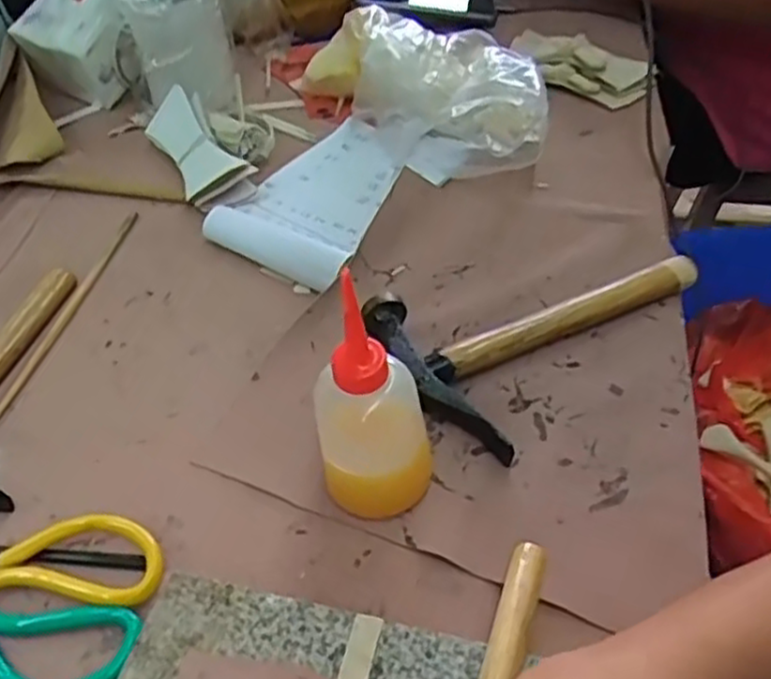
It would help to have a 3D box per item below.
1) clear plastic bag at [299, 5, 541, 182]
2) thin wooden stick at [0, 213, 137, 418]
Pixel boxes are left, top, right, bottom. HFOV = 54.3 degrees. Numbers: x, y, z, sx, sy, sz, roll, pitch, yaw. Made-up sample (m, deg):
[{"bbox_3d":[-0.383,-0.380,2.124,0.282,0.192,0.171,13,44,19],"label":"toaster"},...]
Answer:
[{"bbox_3d":[0.054,-0.239,0.712,0.156,0.075,0.264,-30,52,-20],"label":"clear plastic bag"},{"bbox_3d":[-0.249,-0.027,0.597,0.011,0.004,0.230,6,49,11],"label":"thin wooden stick"}]

